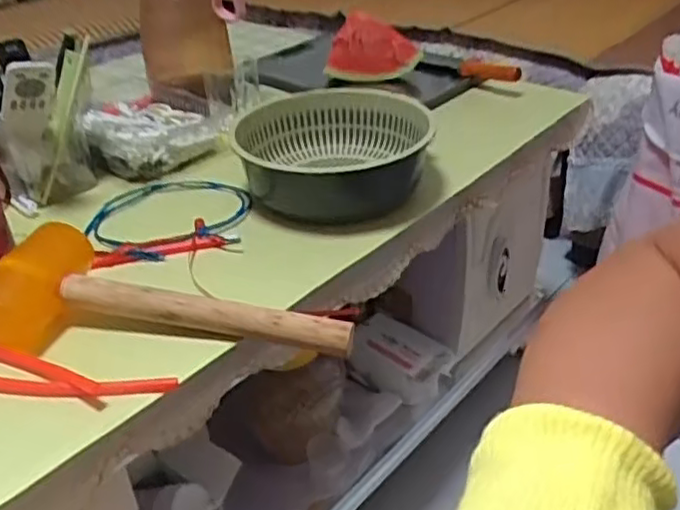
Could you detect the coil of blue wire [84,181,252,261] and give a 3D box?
[{"bbox_3d":[-0.185,-0.050,0.755,0.176,0.015,0.154,-17,36,-21],"label":"coil of blue wire"}]

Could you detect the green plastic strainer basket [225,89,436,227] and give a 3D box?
[{"bbox_3d":[-0.009,-0.120,0.790,0.220,0.071,0.244,5,34,12],"label":"green plastic strainer basket"}]

